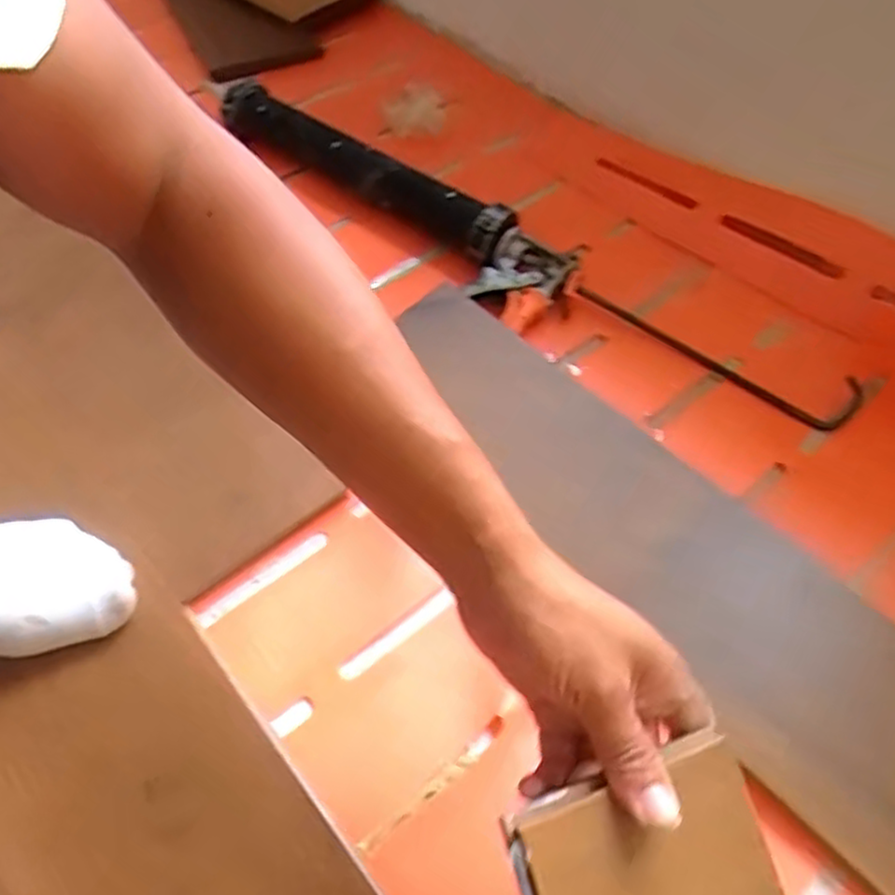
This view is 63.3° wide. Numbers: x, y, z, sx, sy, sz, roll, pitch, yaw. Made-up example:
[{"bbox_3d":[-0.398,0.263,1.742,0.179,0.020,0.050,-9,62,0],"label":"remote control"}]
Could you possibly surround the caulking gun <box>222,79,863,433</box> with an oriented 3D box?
[{"bbox_3d":[0.027,-0.204,0.722,0.749,0.053,0.105,32,60,19],"label":"caulking gun"}]

